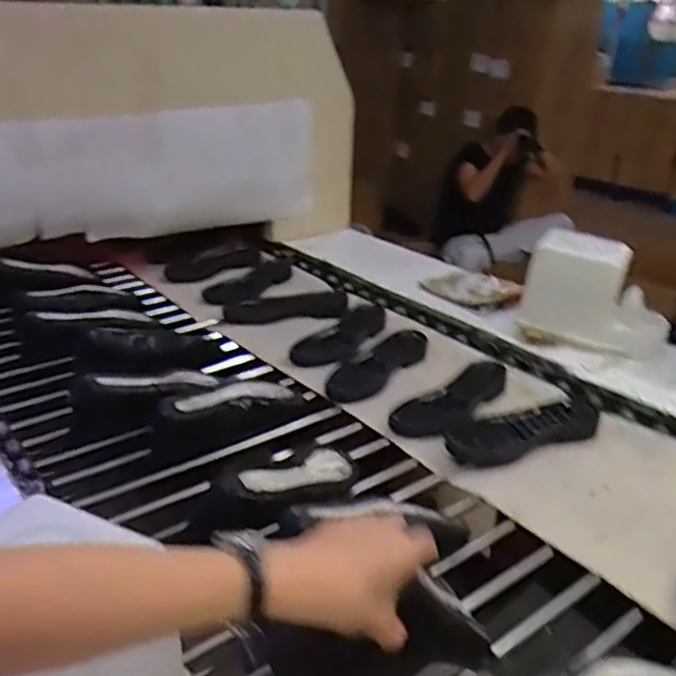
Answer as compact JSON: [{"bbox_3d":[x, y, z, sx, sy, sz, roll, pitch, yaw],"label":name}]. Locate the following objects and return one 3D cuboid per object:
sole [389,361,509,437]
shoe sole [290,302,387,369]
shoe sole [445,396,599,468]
[{"bbox_3d":[0.189,0.101,1.097,0.089,0.027,0.288,23,33,38],"label":"sole"},{"bbox_3d":[0.012,-0.011,1.294,0.098,0.023,0.298,14,29,25],"label":"shoe sole"},{"bbox_3d":[0.275,0.135,1.015,0.245,0.033,0.095,-9,28,-20],"label":"shoe sole"}]

